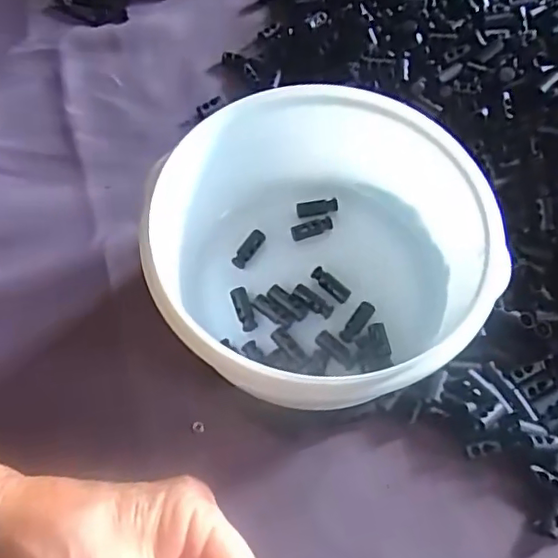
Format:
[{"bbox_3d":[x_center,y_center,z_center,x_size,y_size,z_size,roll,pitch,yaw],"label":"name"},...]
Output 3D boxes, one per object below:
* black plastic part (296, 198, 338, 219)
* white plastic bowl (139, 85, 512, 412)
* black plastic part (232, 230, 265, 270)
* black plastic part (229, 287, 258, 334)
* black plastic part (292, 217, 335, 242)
[{"bbox_3d":[0.023,-0.043,0.355,0.025,0.005,0.008,-10,64,-5],"label":"black plastic part"},{"bbox_3d":[0.029,-0.021,0.304,0.158,0.074,0.169,0,64,0],"label":"white plastic bowl"},{"bbox_3d":[-0.017,-0.017,0.341,0.007,0.009,0.026,31,67,14],"label":"black plastic part"},{"bbox_3d":[-0.019,0.017,0.323,0.009,0.007,0.025,-19,65,-9],"label":"black plastic part"},{"bbox_3d":[0.020,-0.030,0.348,0.026,0.006,0.009,-21,66,-10],"label":"black plastic part"}]

